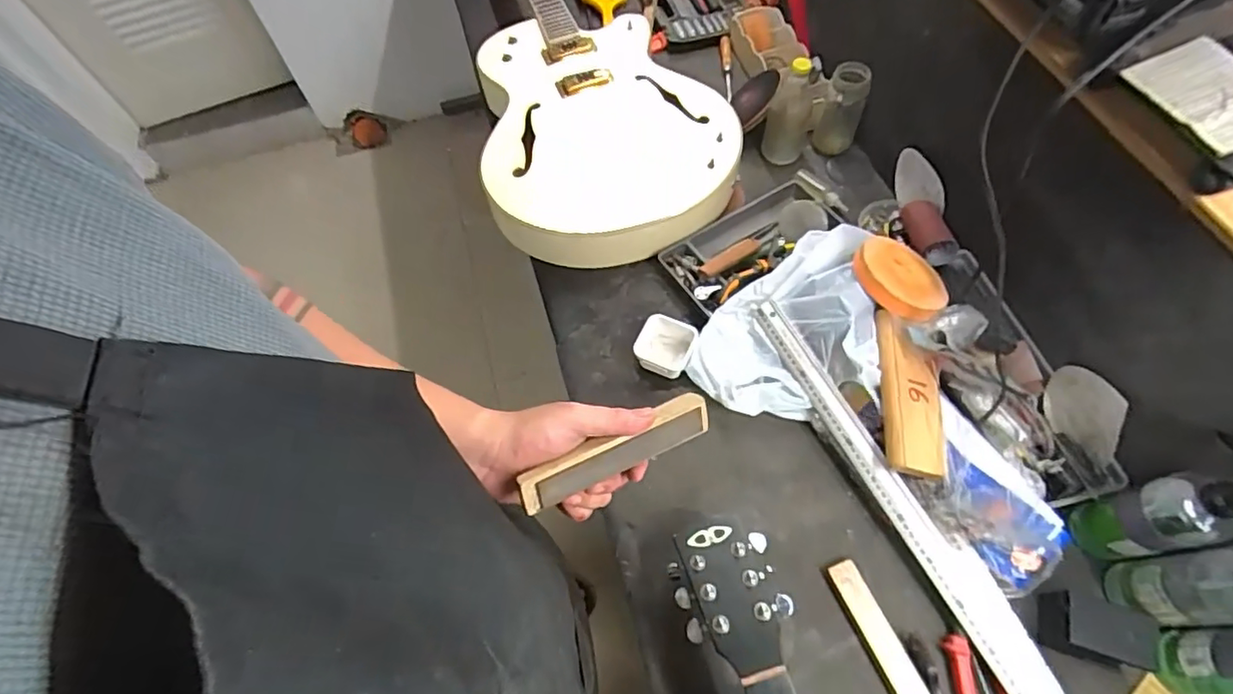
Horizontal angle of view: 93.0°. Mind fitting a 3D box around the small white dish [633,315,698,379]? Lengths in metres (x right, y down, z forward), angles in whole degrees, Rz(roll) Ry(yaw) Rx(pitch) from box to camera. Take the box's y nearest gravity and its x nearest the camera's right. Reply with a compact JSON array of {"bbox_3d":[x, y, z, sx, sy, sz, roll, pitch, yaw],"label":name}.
[{"bbox_3d":[0.069,0.001,0.806,0.075,0.046,0.078,17,63,13],"label":"small white dish"}]

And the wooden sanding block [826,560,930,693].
[{"bbox_3d":[0.289,0.319,0.633,0.036,0.009,0.174,-21,62,-8],"label":"wooden sanding block"}]

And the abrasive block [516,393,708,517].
[{"bbox_3d":[0.002,0.087,0.497,0.182,0.022,0.037,-21,103,-27],"label":"abrasive block"}]

